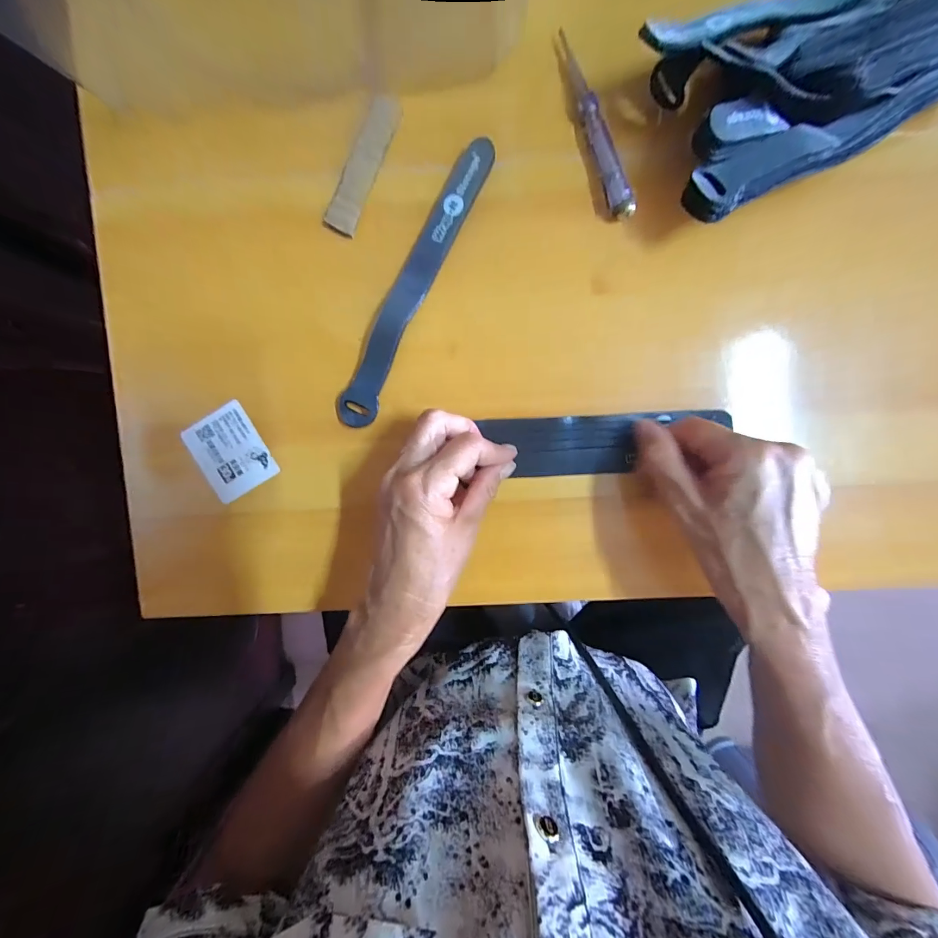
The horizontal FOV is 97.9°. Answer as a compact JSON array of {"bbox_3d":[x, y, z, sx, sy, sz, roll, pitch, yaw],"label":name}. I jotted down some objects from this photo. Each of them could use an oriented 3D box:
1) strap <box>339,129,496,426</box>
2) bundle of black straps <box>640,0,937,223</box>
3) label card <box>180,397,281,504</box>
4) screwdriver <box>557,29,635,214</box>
[{"bbox_3d":[-0.037,-0.121,0.271,0.026,0.006,0.198,26,95,-4],"label":"strap"},{"bbox_3d":[0.241,-0.235,0.224,0.264,0.037,0.111,-17,96,3],"label":"bundle of black straps"},{"bbox_3d":[-0.173,-0.011,0.294,0.050,0.004,0.061,-31,95,4],"label":"label card"},{"bbox_3d":[0.081,-0.216,0.262,0.013,0.017,0.114,-20,95,3],"label":"screwdriver"}]

